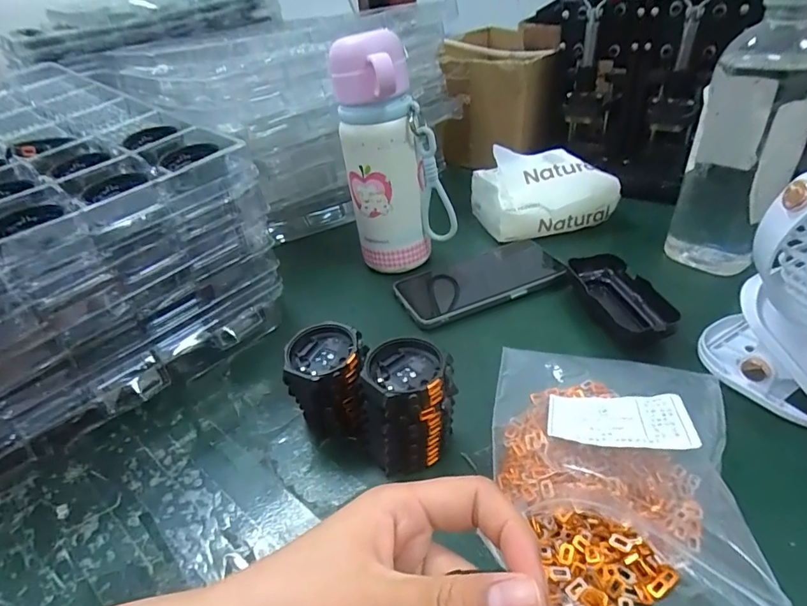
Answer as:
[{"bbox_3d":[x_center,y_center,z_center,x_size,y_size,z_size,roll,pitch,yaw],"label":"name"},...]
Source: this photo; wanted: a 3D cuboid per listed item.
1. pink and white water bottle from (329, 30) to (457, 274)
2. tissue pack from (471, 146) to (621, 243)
[{"bbox_3d":[-0.008,-0.128,0.454,0.086,0.211,0.067,-19,38,-17],"label":"pink and white water bottle"},{"bbox_3d":[0.159,-0.122,0.548,0.147,0.072,0.092,-8,36,-3],"label":"tissue pack"}]

